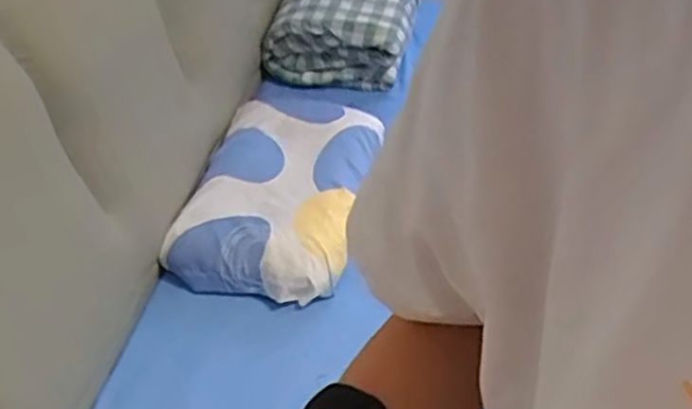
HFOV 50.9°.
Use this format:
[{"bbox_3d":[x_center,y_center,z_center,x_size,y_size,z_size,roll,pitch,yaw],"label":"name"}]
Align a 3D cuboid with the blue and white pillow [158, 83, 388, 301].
[{"bbox_3d":[-0.121,-0.085,1.623,0.352,0.106,0.696,6,43,12],"label":"blue and white pillow"}]

